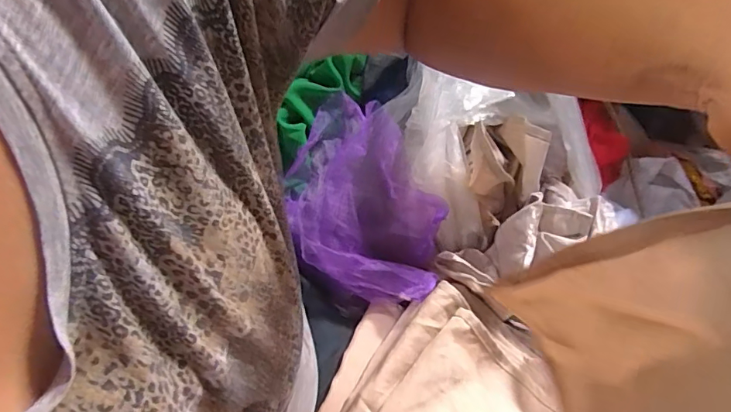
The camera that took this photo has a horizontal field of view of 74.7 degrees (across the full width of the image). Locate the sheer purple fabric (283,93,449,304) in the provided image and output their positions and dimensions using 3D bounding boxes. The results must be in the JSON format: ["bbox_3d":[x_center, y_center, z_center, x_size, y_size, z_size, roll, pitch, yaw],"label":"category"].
[{"bbox_3d":[-0.007,0.008,0.497,0.140,0.091,0.196,-30,74,-13],"label":"sheer purple fabric"}]

